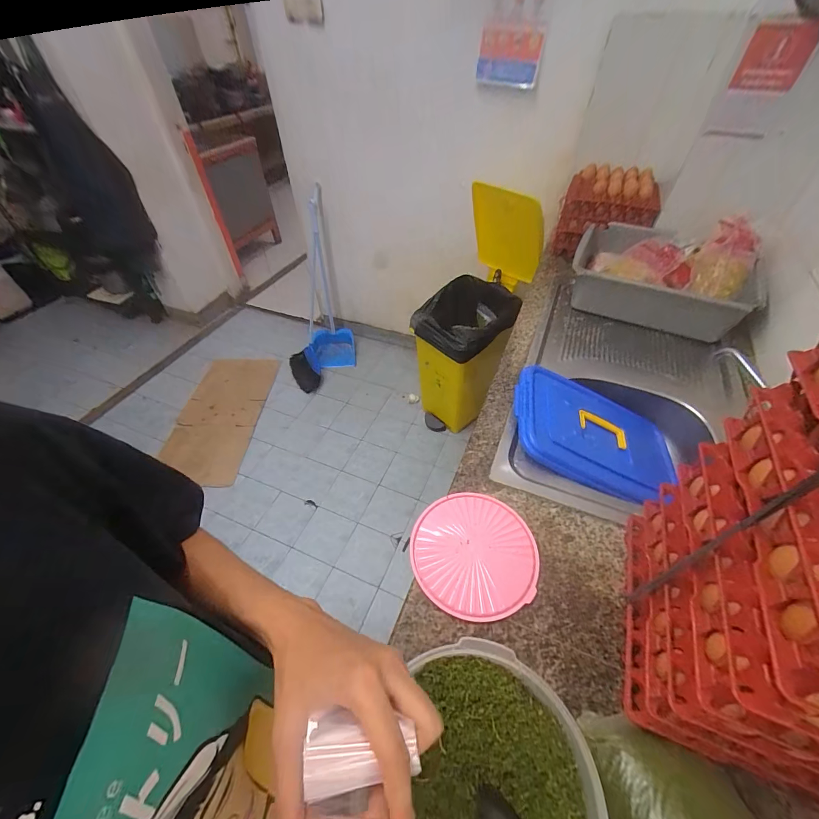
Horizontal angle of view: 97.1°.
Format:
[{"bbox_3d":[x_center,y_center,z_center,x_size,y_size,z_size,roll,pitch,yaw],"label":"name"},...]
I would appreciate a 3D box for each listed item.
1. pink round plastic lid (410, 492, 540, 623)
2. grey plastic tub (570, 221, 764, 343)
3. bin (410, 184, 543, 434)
[{"bbox_3d":[0.110,0.239,0.618,0.204,0.021,0.207,-1,48,1],"label":"pink round plastic lid"},{"bbox_3d":[0.779,-0.416,1.136,0.493,0.155,0.360,12,50,12],"label":"grey plastic tub"},{"bbox_3d":[0.316,-0.433,1.710,0.368,1.016,0.689,22,52,19],"label":"bin"}]

